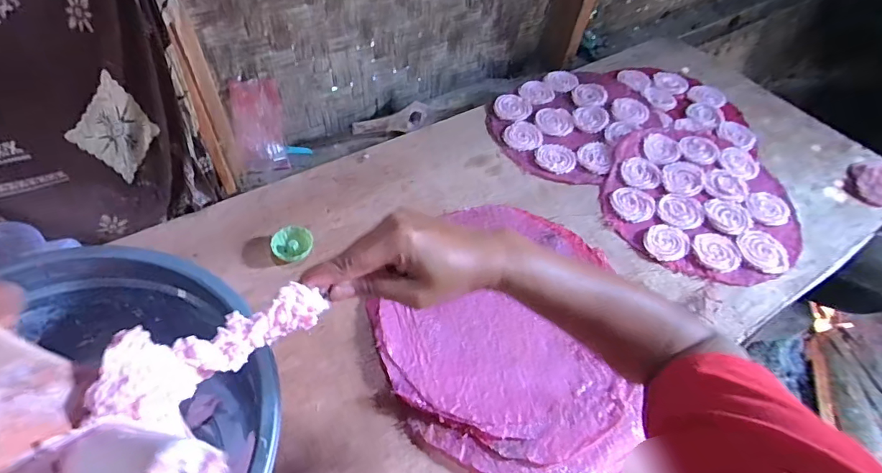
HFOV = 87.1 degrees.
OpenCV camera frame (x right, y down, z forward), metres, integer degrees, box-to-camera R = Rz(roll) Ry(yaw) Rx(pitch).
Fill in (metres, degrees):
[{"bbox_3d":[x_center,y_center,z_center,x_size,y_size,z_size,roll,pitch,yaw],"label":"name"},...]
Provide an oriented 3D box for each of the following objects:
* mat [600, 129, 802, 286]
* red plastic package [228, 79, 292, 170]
[{"bbox_3d":[0.468,-0.074,0.839,0.322,0.045,0.331,2,52,-2],"label":"mat"},{"bbox_3d":[-0.352,-0.214,0.904,0.093,0.173,0.015,-21,37,-36],"label":"red plastic package"}]

